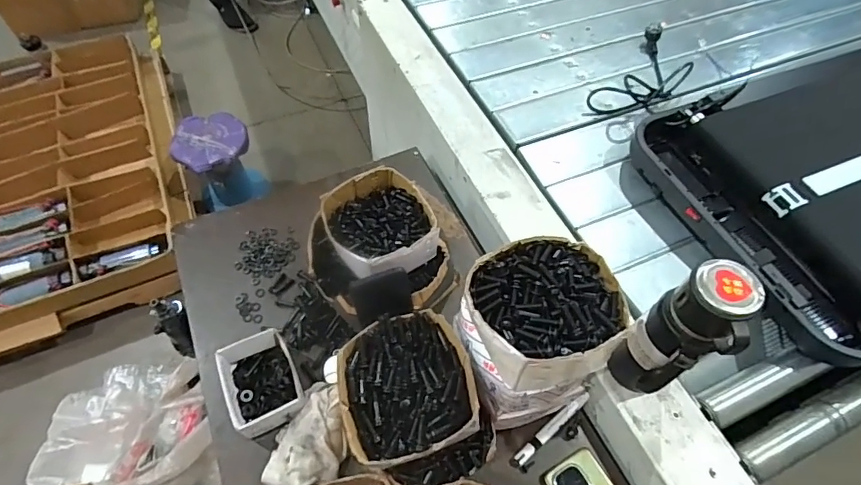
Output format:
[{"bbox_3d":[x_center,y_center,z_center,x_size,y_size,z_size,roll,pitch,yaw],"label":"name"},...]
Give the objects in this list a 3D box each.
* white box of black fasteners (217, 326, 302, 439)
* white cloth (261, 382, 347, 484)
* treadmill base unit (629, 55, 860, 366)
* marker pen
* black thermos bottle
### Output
[{"bbox_3d":[-0.233,0.193,0.647,0.094,0.054,0.130,-21,60,-15],"label":"white box of black fasteners"},{"bbox_3d":[-0.158,0.252,0.611,0.093,0.028,0.132,6,57,1],"label":"white cloth"},{"bbox_3d":[0.871,-0.162,0.824,0.990,0.113,0.473,-19,60,-14],"label":"treadmill base unit"},{"bbox_3d":[0.168,0.258,0.646,0.146,0.013,0.018,-34,65,-22],"label":"marker pen"},{"bbox_3d":[0.271,0.104,0.523,0.067,0.215,0.077,29,61,15],"label":"black thermos bottle"}]

